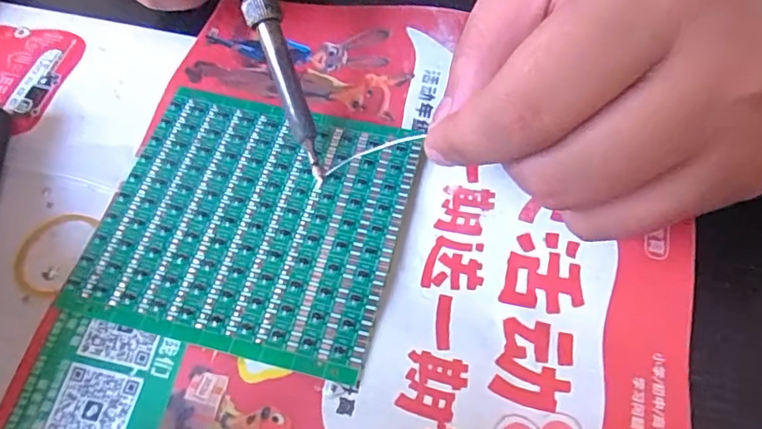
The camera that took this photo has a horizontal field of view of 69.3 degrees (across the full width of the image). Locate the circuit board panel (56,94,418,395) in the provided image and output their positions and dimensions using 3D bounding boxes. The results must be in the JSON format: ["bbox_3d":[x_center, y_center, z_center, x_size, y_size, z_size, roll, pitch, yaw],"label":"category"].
[{"bbox_3d":[-0.044,0.000,0.190,0.099,0.004,0.092,12,62,9],"label":"circuit board panel"}]

